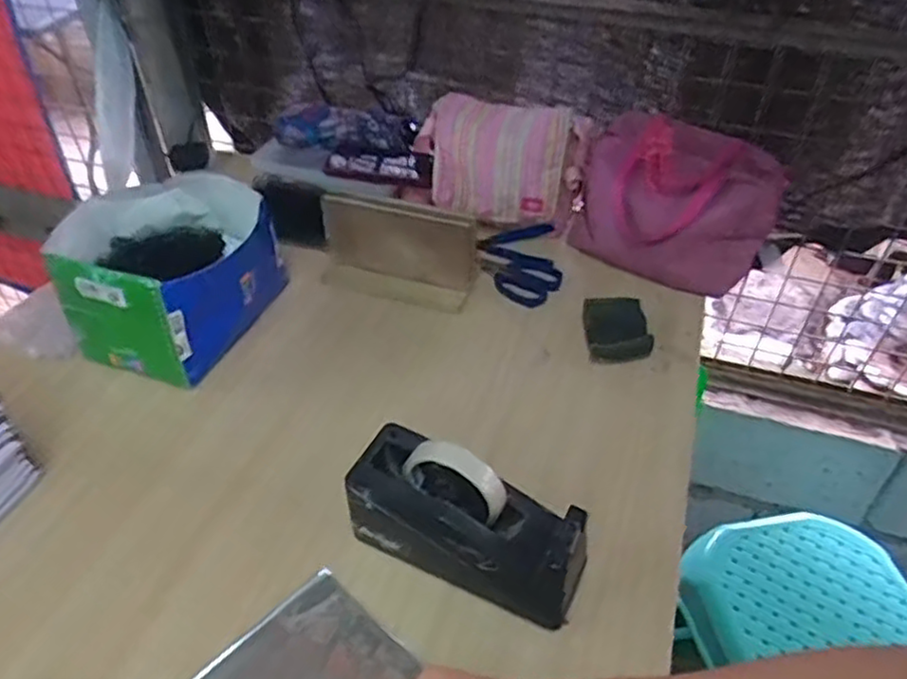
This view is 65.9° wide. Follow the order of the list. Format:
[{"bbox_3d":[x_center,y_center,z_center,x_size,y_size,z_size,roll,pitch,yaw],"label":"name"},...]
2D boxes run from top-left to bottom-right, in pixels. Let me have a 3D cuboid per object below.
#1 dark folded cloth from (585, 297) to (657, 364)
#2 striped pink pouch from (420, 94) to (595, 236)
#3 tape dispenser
[{"bbox_3d":[0.194,-0.012,0.837,0.079,0.040,0.086,-5,43,-6],"label":"dark folded cloth"},{"bbox_3d":[0.057,-0.239,0.958,0.238,0.138,0.068,13,44,13],"label":"striped pink pouch"},{"bbox_3d":[0.009,0.155,0.595,0.203,0.121,0.073,19,46,19],"label":"tape dispenser"}]

